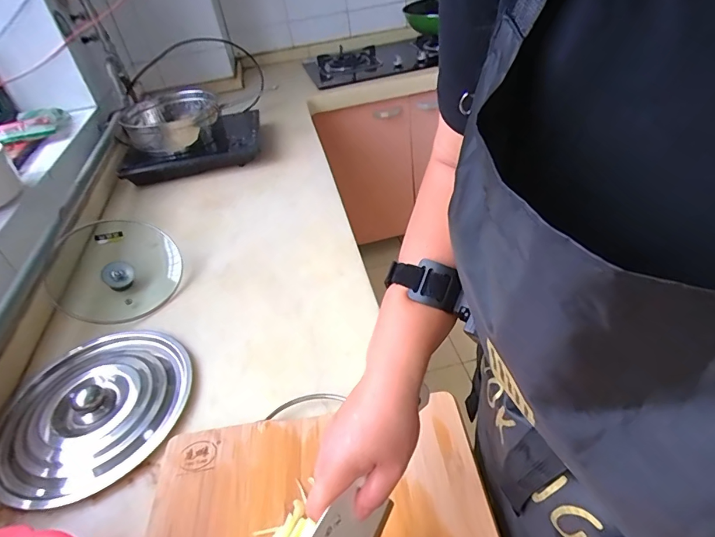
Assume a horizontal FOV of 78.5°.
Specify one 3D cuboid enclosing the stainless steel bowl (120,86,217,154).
[{"bbox_3d":[-0.497,-0.401,1.173,0.241,0.081,0.278,-19,39,-15],"label":"stainless steel bowl"}]

